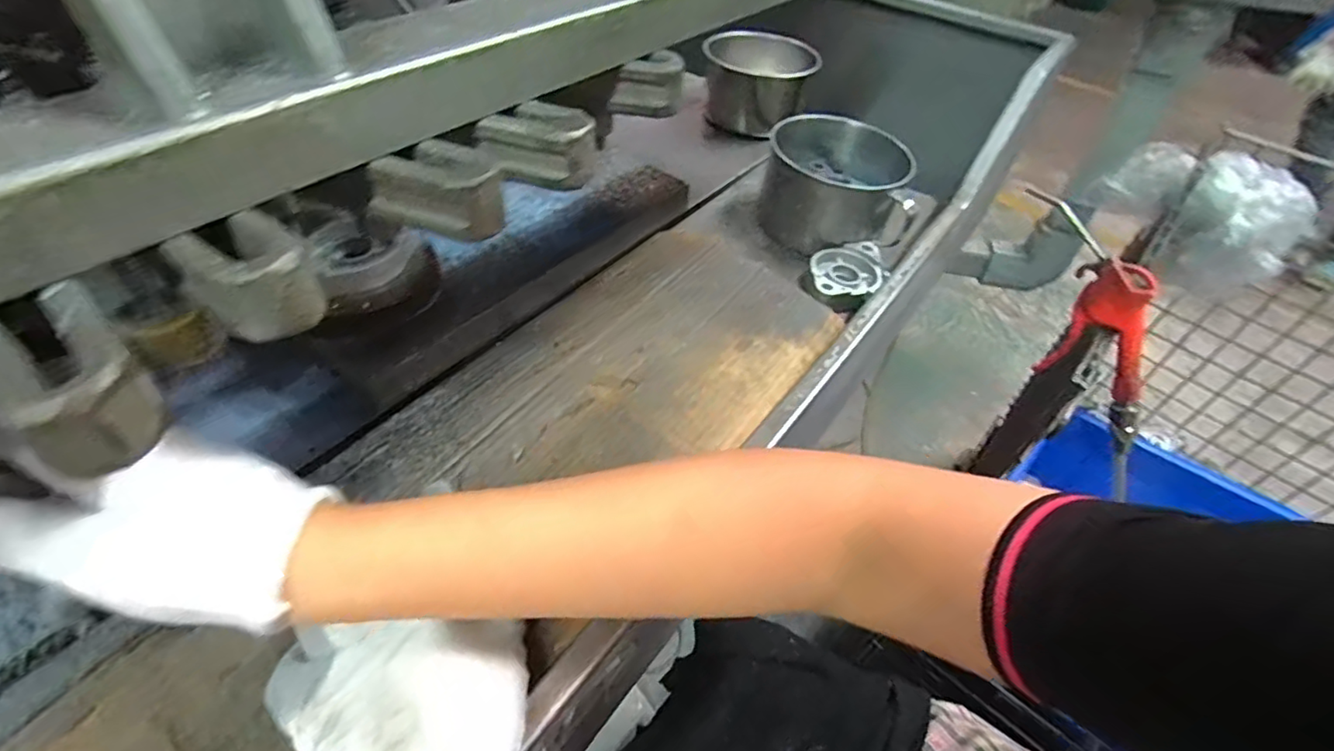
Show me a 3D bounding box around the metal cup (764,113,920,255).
[{"bbox_3d":[0.170,-0.198,0.592,0.139,0.069,0.136,13,47,6],"label":"metal cup"}]

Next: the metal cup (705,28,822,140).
[{"bbox_3d":[0.120,-0.385,0.788,0.133,0.084,0.134,3,47,-3],"label":"metal cup"}]

